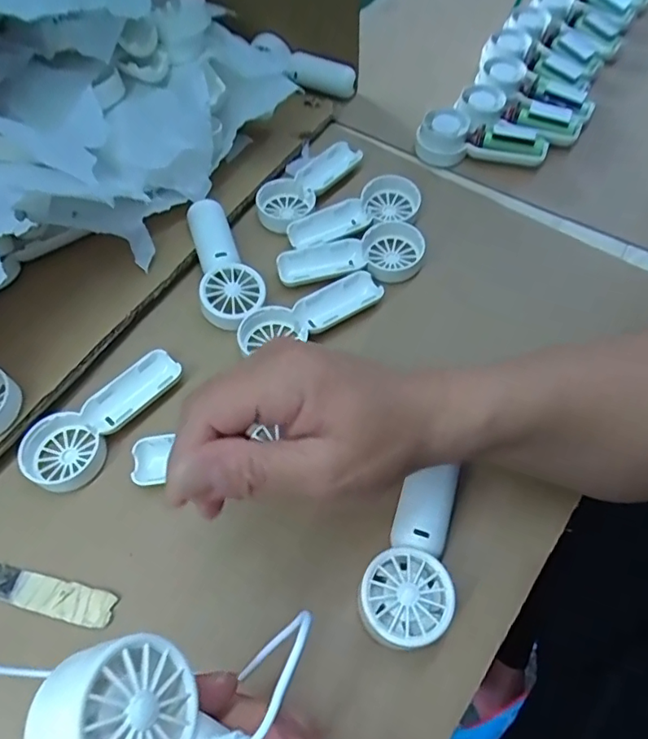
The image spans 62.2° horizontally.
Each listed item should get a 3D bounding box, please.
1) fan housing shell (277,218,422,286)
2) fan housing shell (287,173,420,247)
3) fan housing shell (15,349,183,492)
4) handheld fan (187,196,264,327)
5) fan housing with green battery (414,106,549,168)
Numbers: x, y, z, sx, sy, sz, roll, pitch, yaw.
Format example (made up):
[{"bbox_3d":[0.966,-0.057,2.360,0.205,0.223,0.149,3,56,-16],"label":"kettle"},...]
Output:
[{"bbox_3d":[0.020,-0.089,0.411,0.110,0.018,0.048,-8,60,-5],"label":"fan housing shell"},{"bbox_3d":[0.023,-0.126,0.434,0.109,0.023,0.038,-22,62,-13],"label":"fan housing shell"},{"bbox_3d":[-0.141,0.031,0.349,0.045,0.015,0.111,40,67,20],"label":"fan housing shell"},{"bbox_3d":[-0.074,-0.081,0.402,0.044,0.022,0.108,-12,60,-8],"label":"handheld fan"},{"bbox_3d":[0.138,-0.203,0.477,0.111,0.035,0.038,3,60,1],"label":"fan housing with green battery"}]

